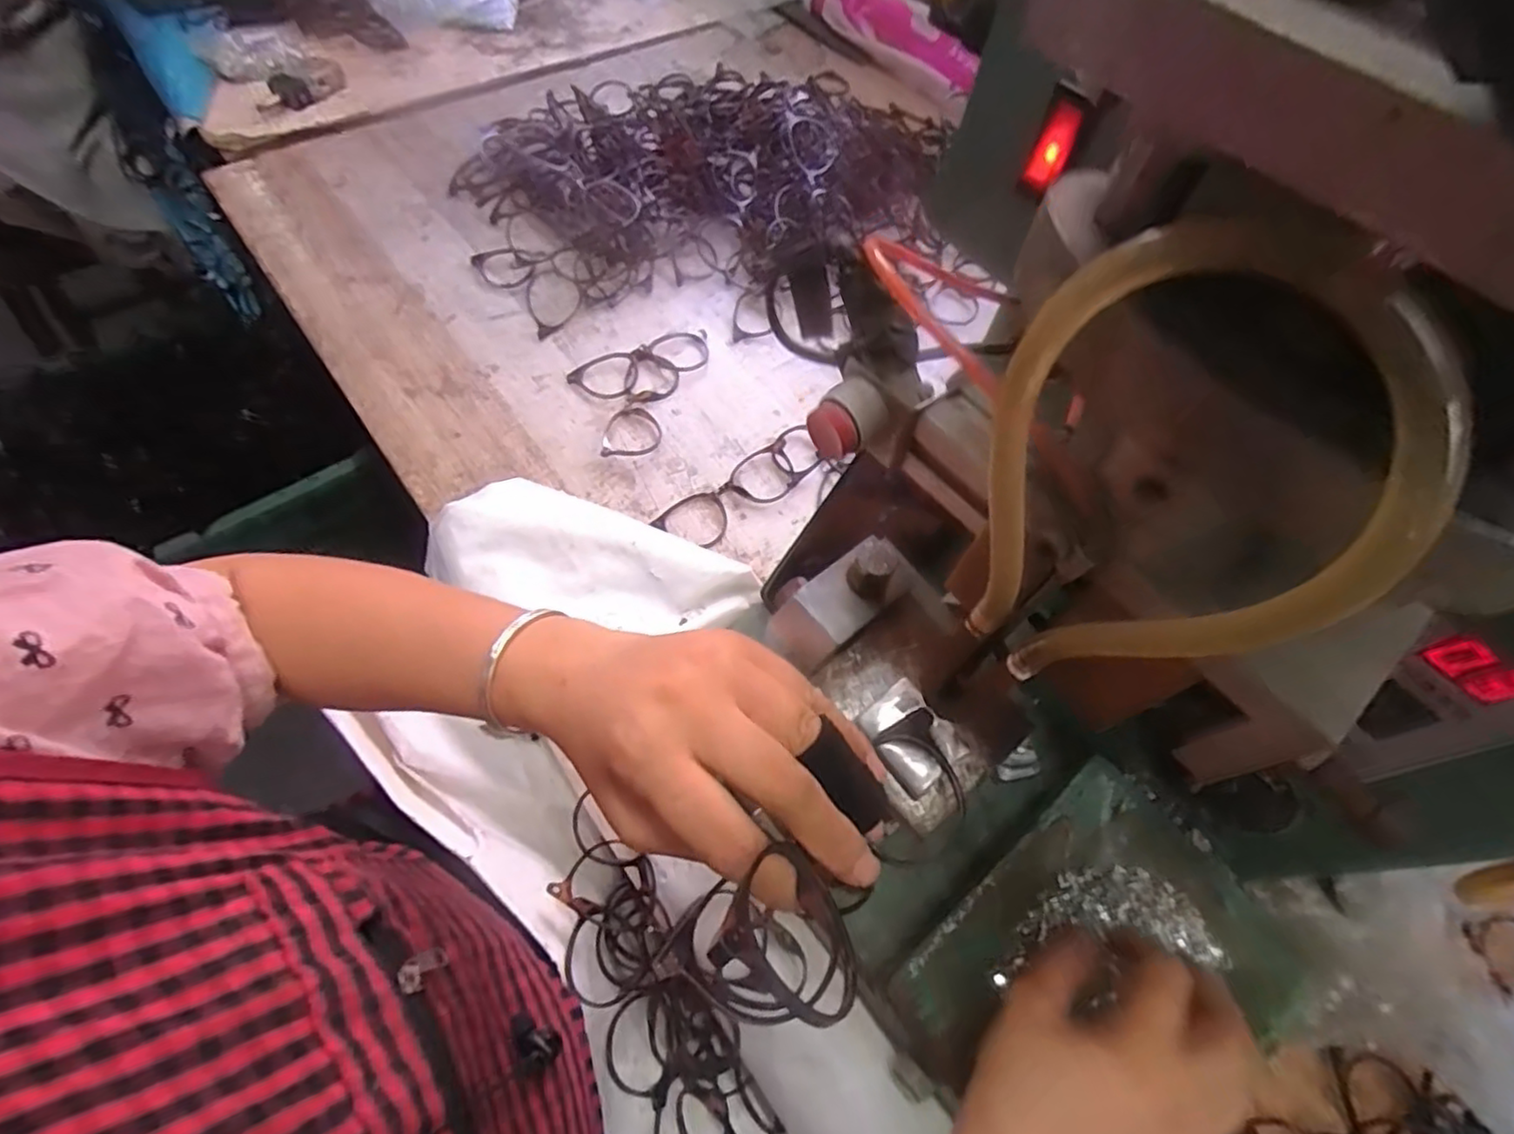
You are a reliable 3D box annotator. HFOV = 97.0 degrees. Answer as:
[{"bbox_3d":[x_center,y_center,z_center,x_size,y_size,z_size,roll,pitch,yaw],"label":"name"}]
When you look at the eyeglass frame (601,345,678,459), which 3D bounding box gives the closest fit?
[{"bbox_3d":[-0.104,-0.152,0.619,0.049,0.008,0.124,12,62,3],"label":"eyeglass frame"}]

